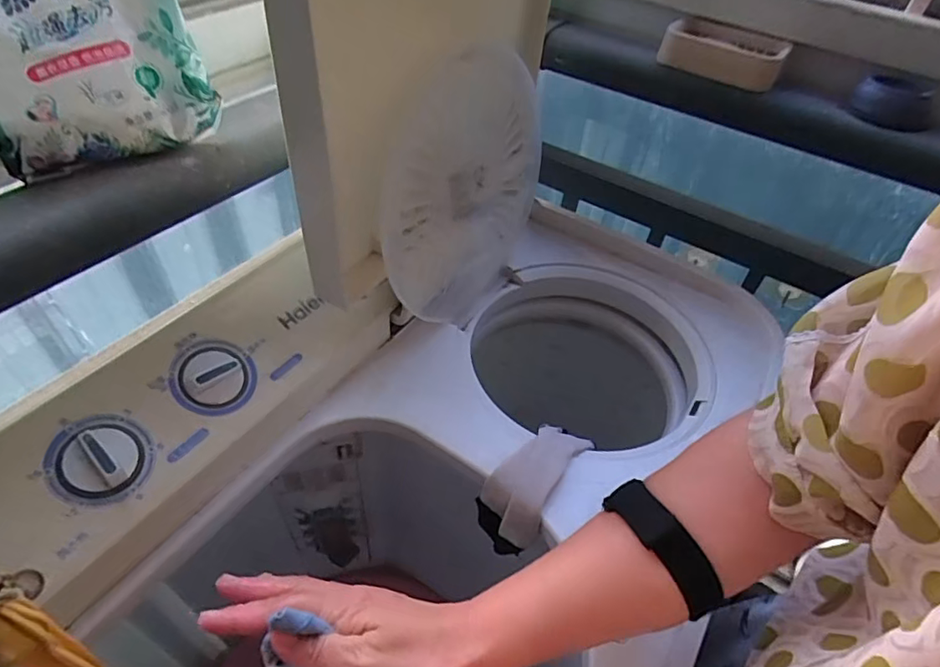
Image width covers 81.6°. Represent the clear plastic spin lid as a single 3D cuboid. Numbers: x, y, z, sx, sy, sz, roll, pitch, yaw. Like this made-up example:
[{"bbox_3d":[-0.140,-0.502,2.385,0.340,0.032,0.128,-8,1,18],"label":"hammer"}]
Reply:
[{"bbox_3d":[-0.004,-0.139,0.532,0.021,0.243,0.249,23,92,29],"label":"clear plastic spin lid"}]

